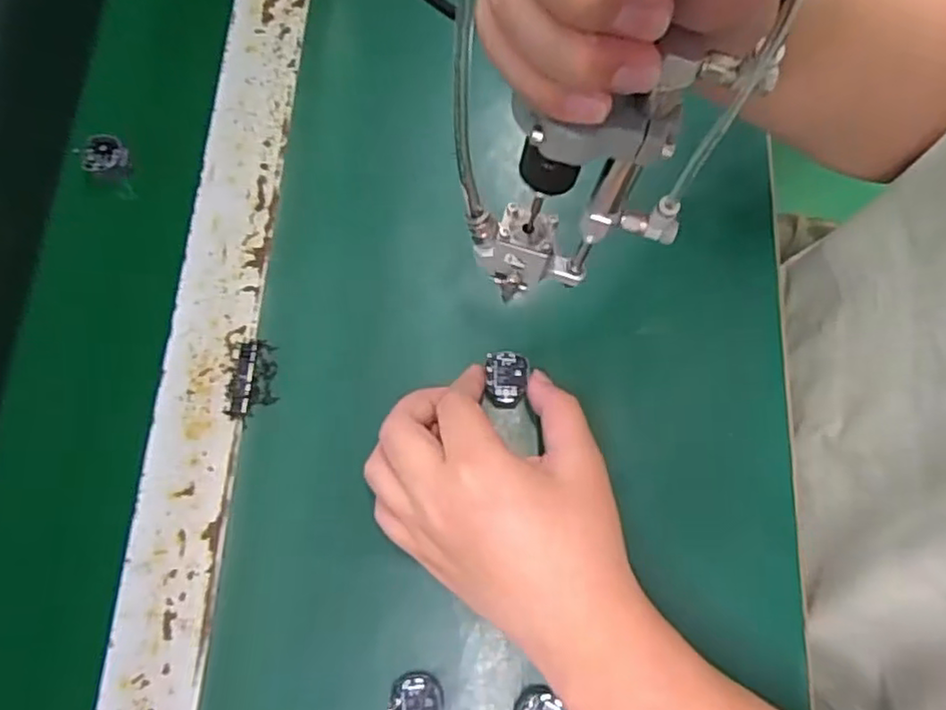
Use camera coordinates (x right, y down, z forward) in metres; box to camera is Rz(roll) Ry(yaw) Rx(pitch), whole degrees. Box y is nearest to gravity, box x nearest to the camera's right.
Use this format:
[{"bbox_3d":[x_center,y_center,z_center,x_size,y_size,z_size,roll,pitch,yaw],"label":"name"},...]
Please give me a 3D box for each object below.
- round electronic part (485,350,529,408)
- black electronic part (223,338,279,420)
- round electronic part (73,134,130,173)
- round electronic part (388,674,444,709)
[{"bbox_3d":[0.019,0.013,0.365,0.023,0.011,0.030,4,72,2],"label":"round electronic part"},{"bbox_3d":[-0.122,0.013,0.367,0.025,0.004,0.044,0,74,1],"label":"black electronic part"},{"bbox_3d":[-0.231,-0.125,0.413,0.026,0.008,0.024,0,74,1],"label":"round electronic part"},{"bbox_3d":[-0.027,0.169,0.317,0.025,0.011,0.027,0,74,1],"label":"round electronic part"}]

